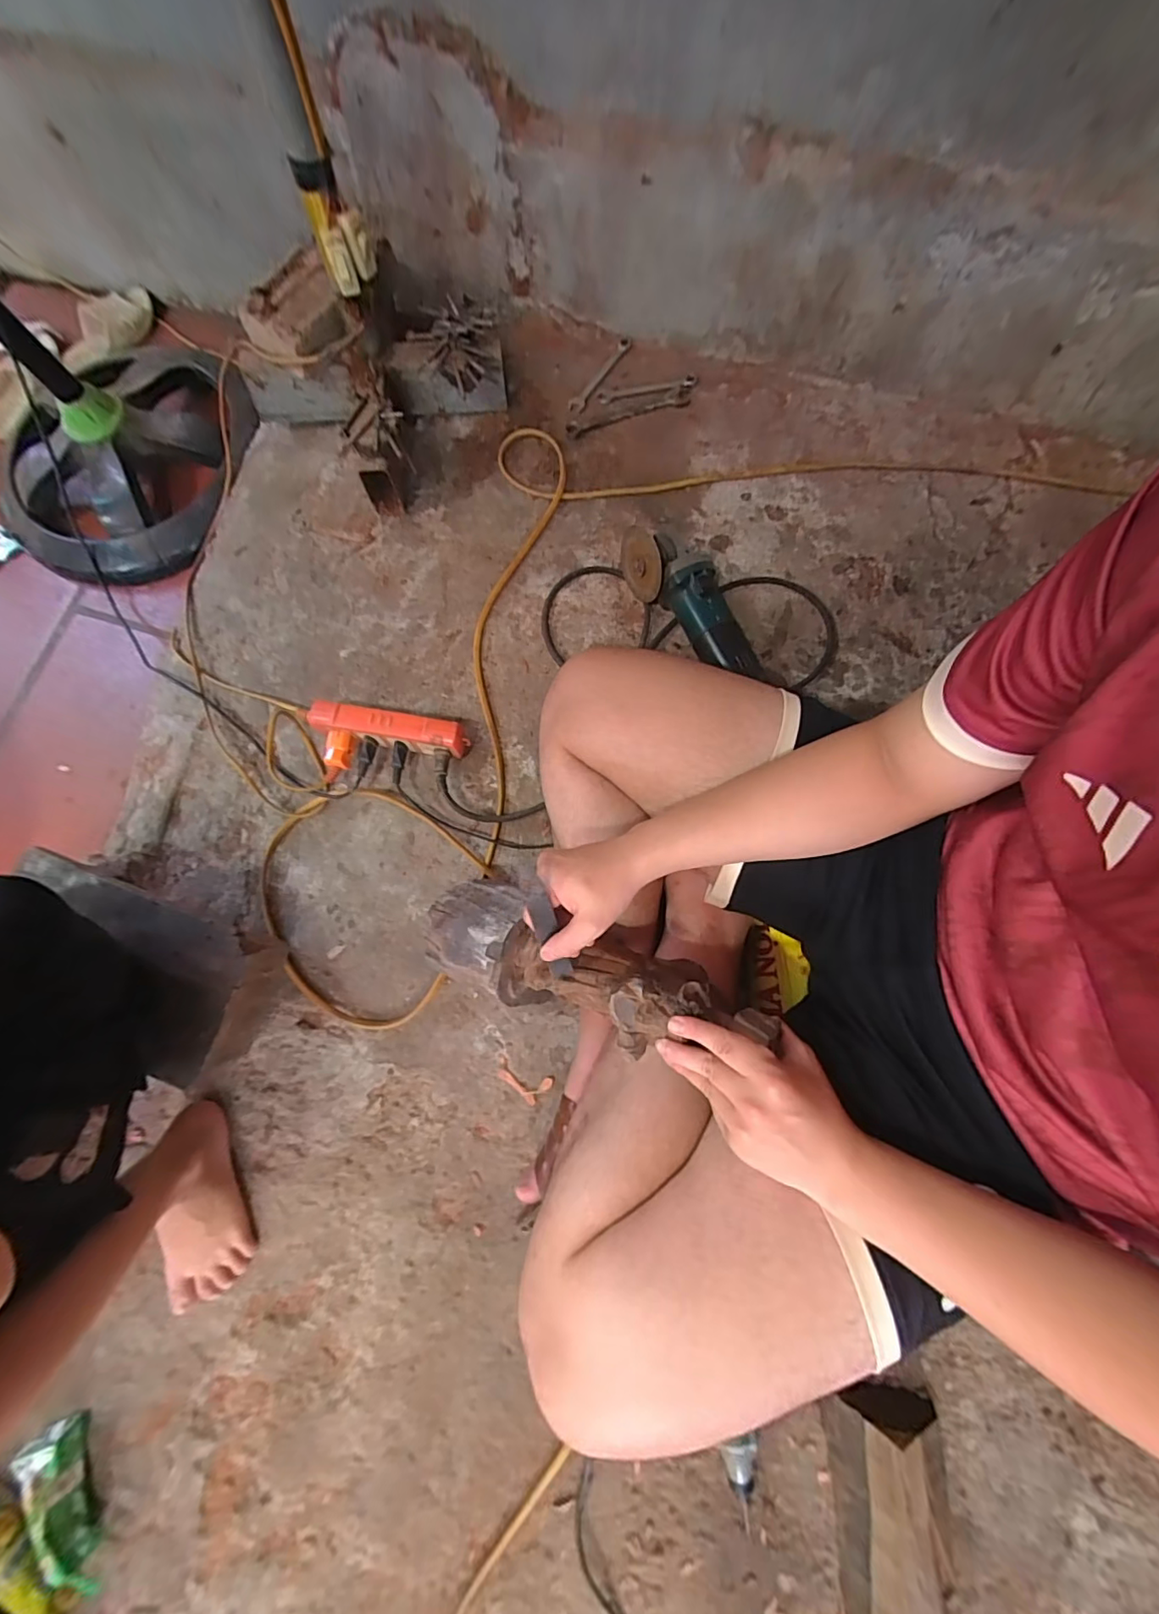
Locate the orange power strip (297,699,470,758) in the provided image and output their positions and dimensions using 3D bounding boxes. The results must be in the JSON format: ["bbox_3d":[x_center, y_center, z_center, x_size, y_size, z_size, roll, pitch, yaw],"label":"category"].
[{"bbox_3d":[-0.253,-0.101,0.682,0.211,0.054,0.039,8,77,4],"label":"orange power strip"}]

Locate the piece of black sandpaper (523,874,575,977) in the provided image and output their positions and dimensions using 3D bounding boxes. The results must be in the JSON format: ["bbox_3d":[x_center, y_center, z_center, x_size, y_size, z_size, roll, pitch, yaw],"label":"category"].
[{"bbox_3d":[-0.026,0.103,0.436,0.020,0.008,0.119,-19,123,-5],"label":"piece of black sandpaper"}]

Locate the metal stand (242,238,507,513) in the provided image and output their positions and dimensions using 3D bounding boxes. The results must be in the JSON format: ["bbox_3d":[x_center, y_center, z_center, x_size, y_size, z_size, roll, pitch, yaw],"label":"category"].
[{"bbox_3d":[-0.271,-0.606,0.724,0.249,0.174,0.279,40,81,10],"label":"metal stand"}]

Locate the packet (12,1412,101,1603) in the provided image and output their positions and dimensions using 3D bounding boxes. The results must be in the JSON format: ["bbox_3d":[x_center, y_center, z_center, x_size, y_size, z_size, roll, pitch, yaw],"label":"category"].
[{"bbox_3d":[-0.529,0.720,0.530,0.053,0.033,0.149,-21,77,-3],"label":"packet"}]

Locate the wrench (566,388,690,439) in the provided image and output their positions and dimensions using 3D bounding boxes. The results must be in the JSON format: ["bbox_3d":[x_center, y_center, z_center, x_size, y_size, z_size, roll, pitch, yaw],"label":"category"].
[{"bbox_3d":[0.075,-0.614,0.810,0.206,0.006,0.029,-20,78,-5],"label":"wrench"}]

